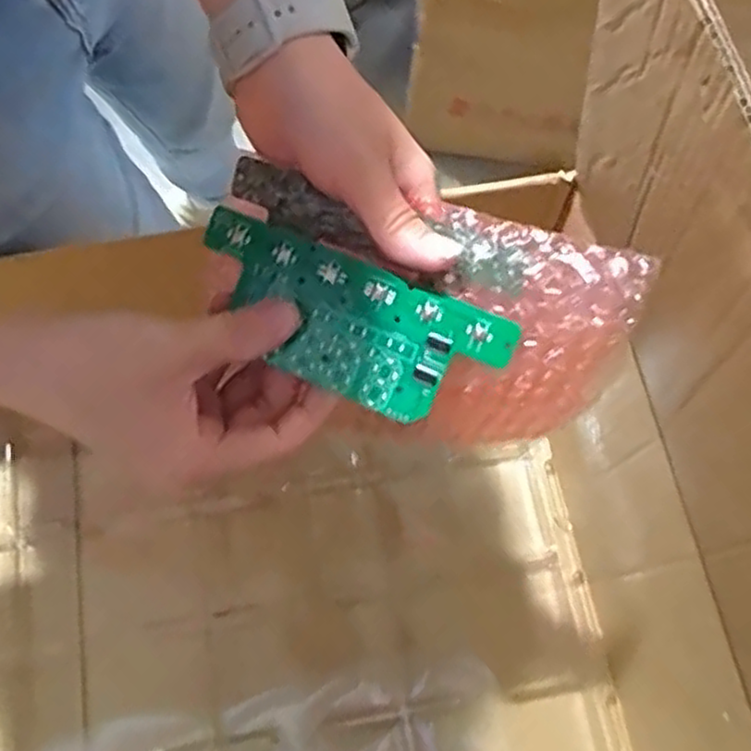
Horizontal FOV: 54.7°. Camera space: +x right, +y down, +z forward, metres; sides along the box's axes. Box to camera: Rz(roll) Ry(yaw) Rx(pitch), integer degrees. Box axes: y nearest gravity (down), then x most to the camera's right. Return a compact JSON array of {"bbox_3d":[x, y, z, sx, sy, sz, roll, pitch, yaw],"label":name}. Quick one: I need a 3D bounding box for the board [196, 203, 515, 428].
[{"bbox_3d":[-0.014,-0.022,0.300,0.133,0.004,0.053,24,98,10],"label":"board"}]

